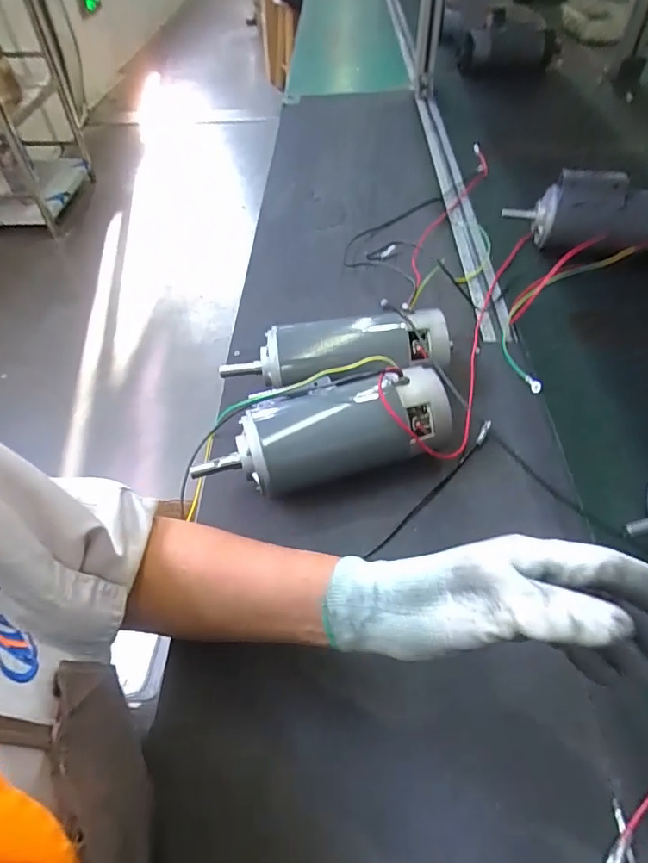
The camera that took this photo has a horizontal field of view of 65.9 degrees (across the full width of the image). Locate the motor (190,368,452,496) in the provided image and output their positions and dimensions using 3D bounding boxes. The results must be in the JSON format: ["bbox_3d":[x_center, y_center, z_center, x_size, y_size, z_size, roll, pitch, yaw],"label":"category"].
[{"bbox_3d":[-0.002,0.003,0.454,0.227,0.077,0.074,-10,51,-7],"label":"motor"}]

